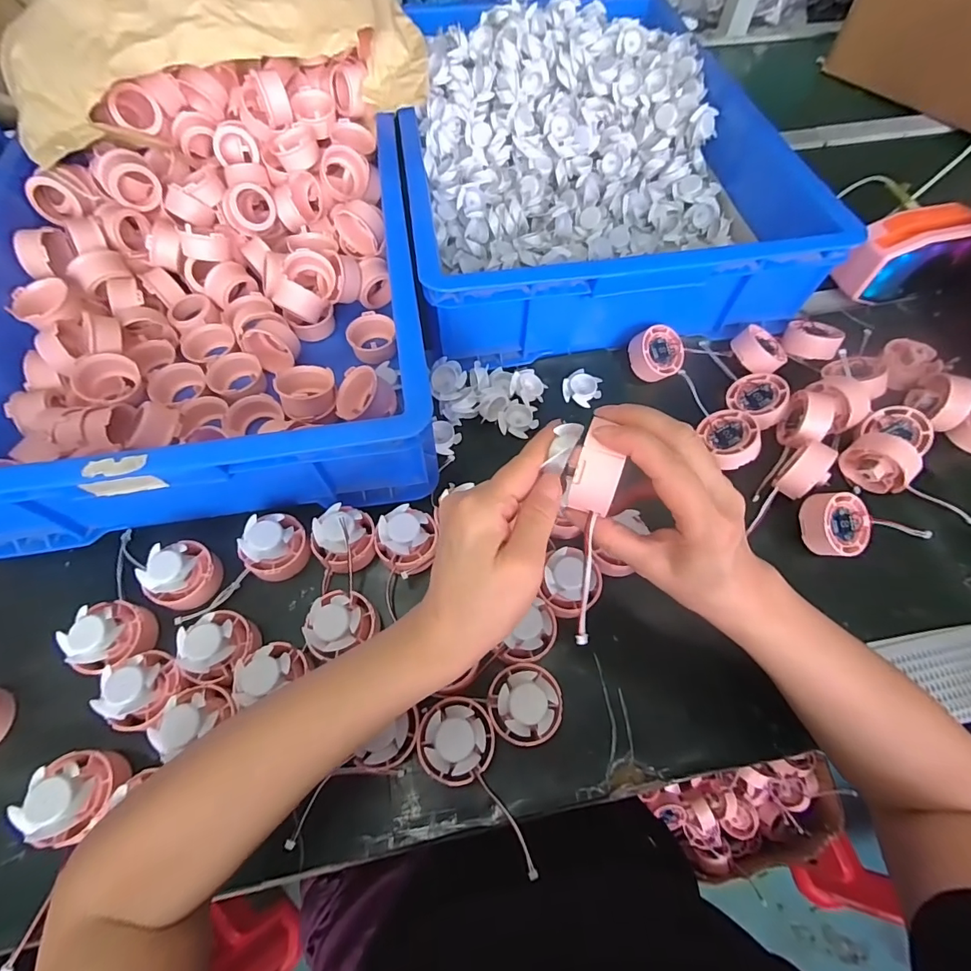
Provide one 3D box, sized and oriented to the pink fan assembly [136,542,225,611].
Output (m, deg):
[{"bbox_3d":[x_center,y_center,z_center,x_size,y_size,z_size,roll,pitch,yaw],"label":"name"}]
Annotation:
[{"bbox_3d":[-0.256,0.075,0.392,0.050,0.033,0.047,-15,65,-8],"label":"pink fan assembly"}]

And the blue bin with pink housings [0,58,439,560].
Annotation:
[{"bbox_3d":[-0.280,-0.214,0.480,0.409,0.119,0.525,-7,64,-5],"label":"blue bin with pink housings"}]

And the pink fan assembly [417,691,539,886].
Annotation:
[{"bbox_3d":[0.005,0.199,0.320,0.113,0.033,0.053,37,69,16],"label":"pink fan assembly"}]

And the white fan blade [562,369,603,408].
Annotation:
[{"bbox_3d":[0.104,-0.104,0.500,0.040,0.013,0.036,26,66,11],"label":"white fan blade"}]

